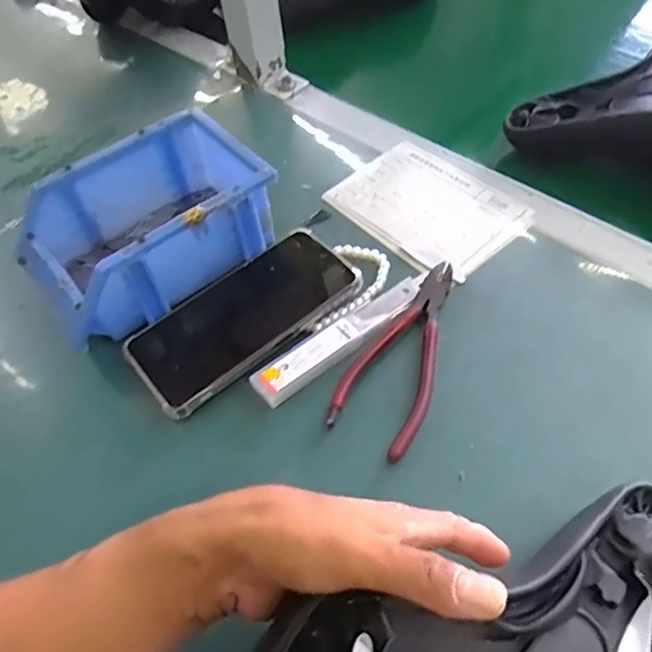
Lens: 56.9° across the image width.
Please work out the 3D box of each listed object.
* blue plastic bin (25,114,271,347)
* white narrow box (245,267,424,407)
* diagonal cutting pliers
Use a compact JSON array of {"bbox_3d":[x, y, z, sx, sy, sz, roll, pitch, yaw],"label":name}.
[{"bbox_3d":[-0.134,-0.073,0.458,0.174,0.081,0.116,-35,57,-20],"label":"blue plastic bin"},{"bbox_3d":[0.015,0.006,0.418,0.148,0.013,0.026,-35,57,-20],"label":"white narrow box"},{"bbox_3d":[0.057,0.017,0.409,0.058,0.009,0.152,22,57,21],"label":"diagonal cutting pliers"}]

